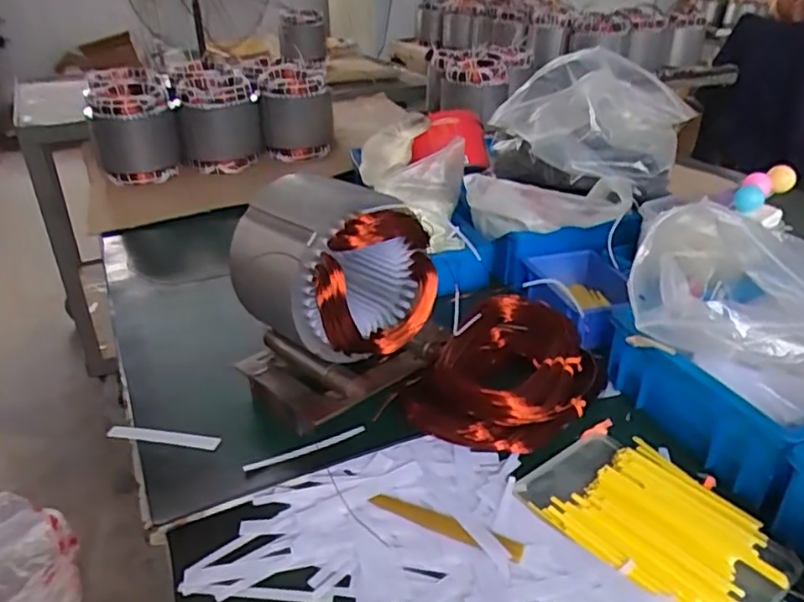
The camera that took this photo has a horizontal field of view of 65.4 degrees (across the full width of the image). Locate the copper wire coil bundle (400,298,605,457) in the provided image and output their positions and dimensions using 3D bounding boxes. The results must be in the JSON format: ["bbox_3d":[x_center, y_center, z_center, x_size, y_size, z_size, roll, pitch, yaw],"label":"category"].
[{"bbox_3d":[0.106,0.070,0.600,0.141,0.054,0.201,20,36,32],"label":"copper wire coil bundle"}]

